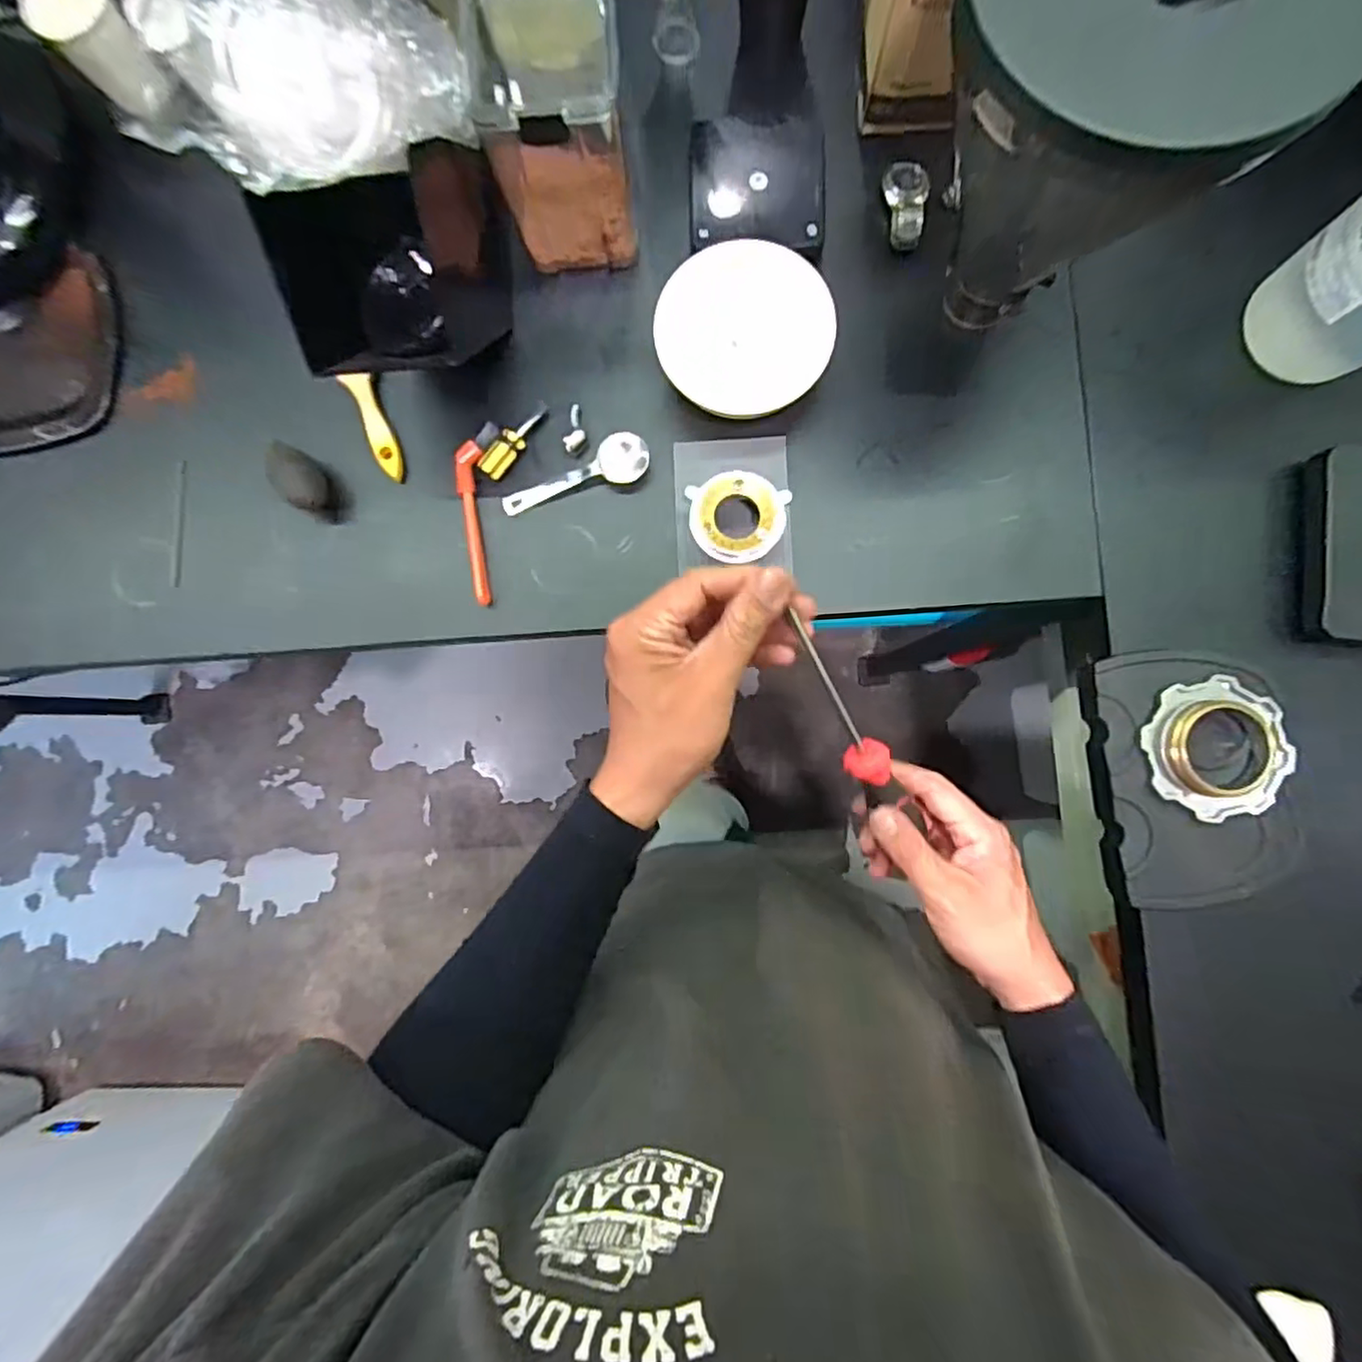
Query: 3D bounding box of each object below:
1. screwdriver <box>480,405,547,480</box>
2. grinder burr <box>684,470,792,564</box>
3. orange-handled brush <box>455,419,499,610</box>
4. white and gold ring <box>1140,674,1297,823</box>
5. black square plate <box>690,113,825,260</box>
[{"bbox_3d":[-0.145,-0.211,0.565,0.021,0.023,0.080,43,88,5],"label":"screwdriver"},{"bbox_3d":[0.047,-0.132,0.515,0.079,0.011,0.070,-5,85,2],"label":"grinder burr"},{"bbox_3d":[-0.183,-0.148,0.566,0.034,0.020,0.158,3,86,2],"label":"orange-handled brush"},{"bbox_3d":[0.431,0.055,0.512,0.103,0.019,0.110,0,86,2],"label":"white and gold ring"},{"bbox_3d":[0.067,-0.441,0.568,0.116,0.019,0.127,-2,86,2],"label":"black square plate"}]

